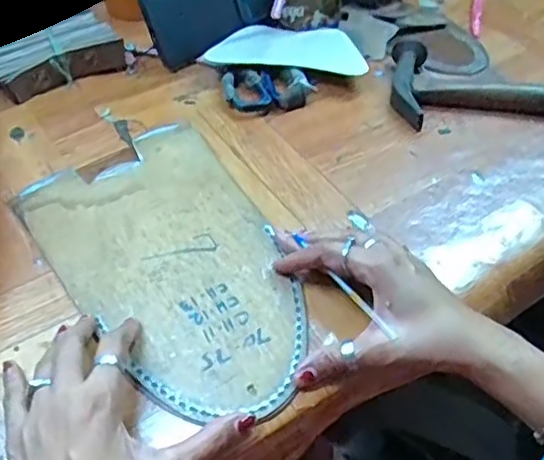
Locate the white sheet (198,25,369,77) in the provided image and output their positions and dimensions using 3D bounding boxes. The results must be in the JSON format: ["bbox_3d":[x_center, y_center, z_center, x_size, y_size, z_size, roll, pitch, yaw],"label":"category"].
[{"bbox_3d":[0.016,-0.191,0.656,0.161,0.013,0.078,3,47,5],"label":"white sheet"}]

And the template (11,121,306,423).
[{"bbox_3d":[-0.075,0.023,0.479,0.160,0.004,0.281,-27,53,-19],"label":"template"}]

